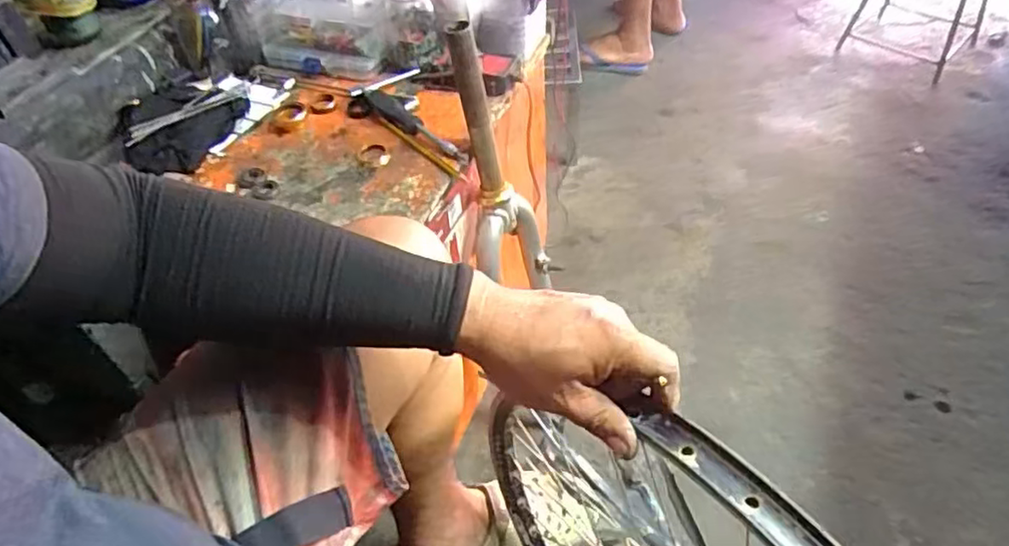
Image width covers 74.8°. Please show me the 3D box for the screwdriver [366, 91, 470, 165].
[{"bbox_3d":[-0.107,-0.173,0.783,0.021,0.019,0.171,-37,55,-26],"label":"screwdriver"}]

